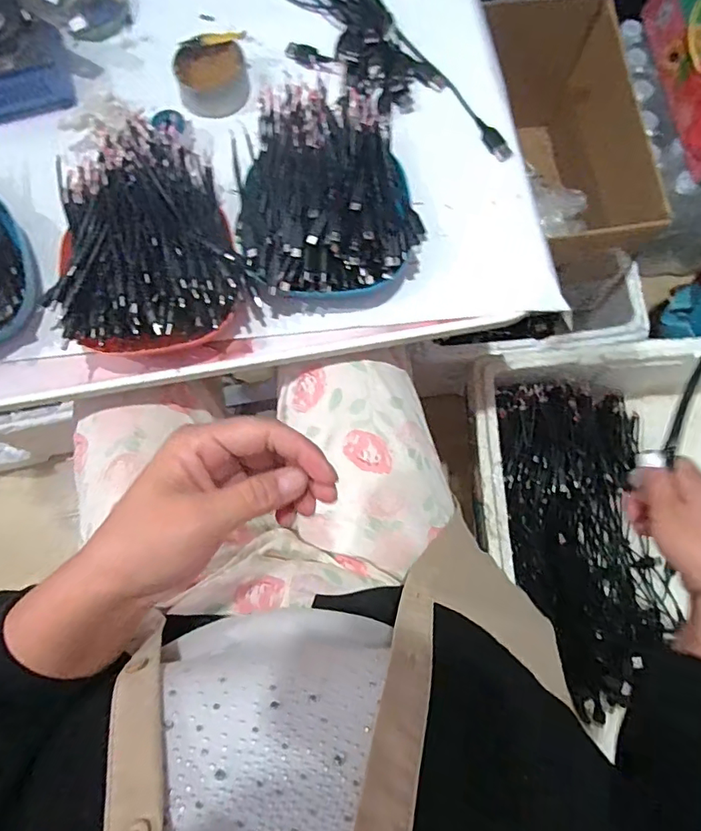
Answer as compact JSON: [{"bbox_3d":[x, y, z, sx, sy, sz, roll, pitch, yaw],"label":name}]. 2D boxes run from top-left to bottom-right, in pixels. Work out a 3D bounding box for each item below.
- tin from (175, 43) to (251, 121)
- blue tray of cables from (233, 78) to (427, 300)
[{"bbox_3d":[-0.125,-0.308,0.471,0.061,0.028,0.058,0,78,0],"label":"tin"},{"bbox_3d":[-0.025,-0.182,0.417,0.135,0.060,0.172,-14,79,-3],"label":"blue tray of cables"}]

